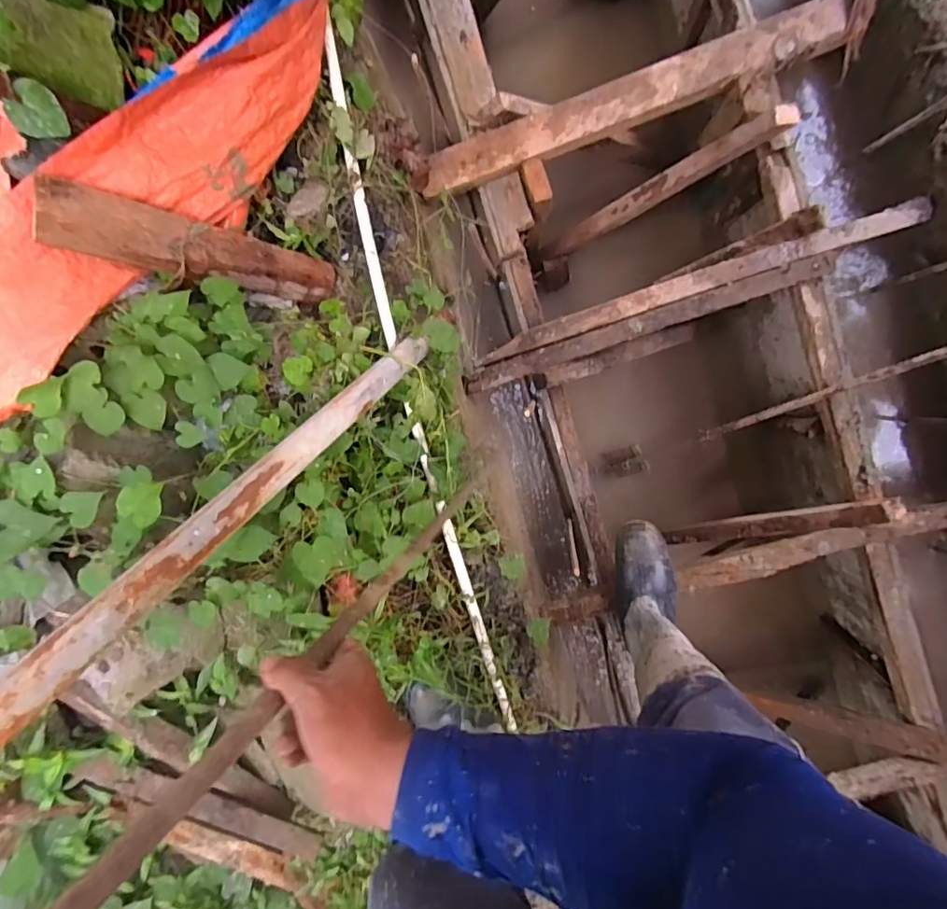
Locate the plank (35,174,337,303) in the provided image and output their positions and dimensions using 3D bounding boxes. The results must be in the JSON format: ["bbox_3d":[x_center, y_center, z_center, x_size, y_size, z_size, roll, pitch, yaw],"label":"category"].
[{"bbox_3d":[-0.433,-0.330,0.864,0.034,0.432,0.092,15,100,45],"label":"plank"}]

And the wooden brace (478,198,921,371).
[{"bbox_3d":[0.444,-0.351,1.094,0.882,0.033,0.052,-17,94,9],"label":"wooden brace"}]

